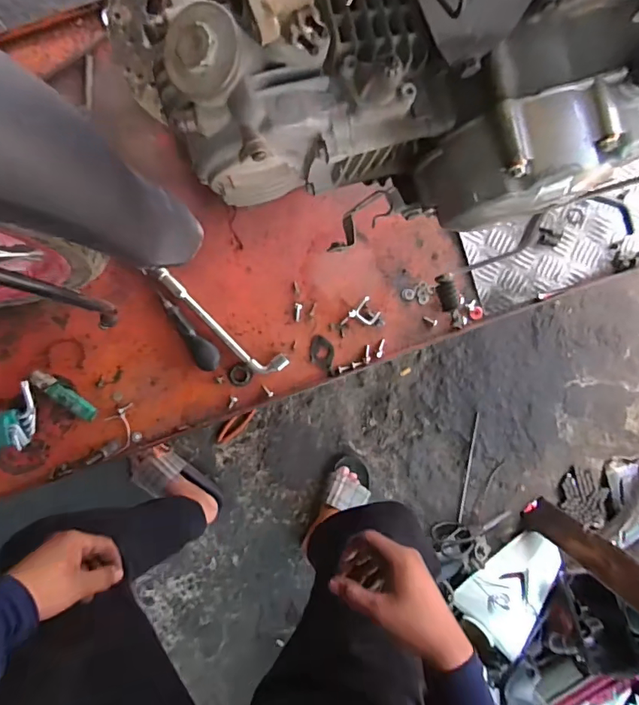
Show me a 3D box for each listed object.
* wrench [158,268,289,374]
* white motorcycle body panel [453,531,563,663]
[{"bbox_3d":[-0.140,-0.043,0.655,0.217,0.020,0.041,40,92,-5],"label":"wrench"},{"bbox_3d":[0.453,0.538,1.059,0.164,0.036,0.253,41,76,20],"label":"white motorcycle body panel"}]

